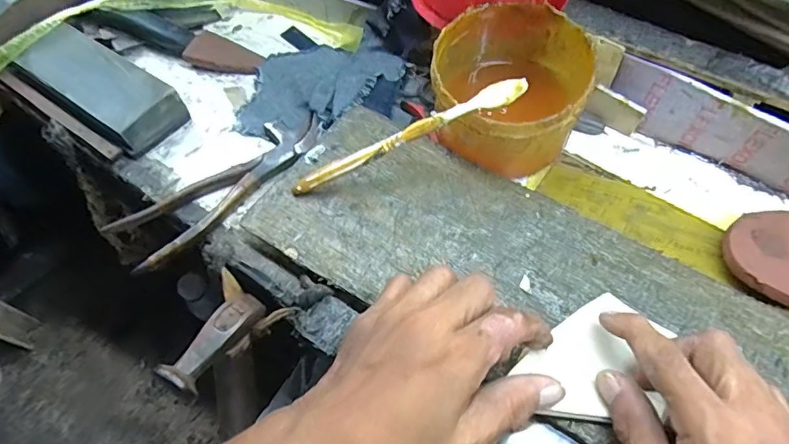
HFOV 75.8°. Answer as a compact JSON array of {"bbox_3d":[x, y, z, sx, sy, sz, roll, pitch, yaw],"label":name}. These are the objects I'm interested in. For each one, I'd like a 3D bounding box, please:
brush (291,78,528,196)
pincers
[{"bbox_3d":[0.006,-0.060,0.366,0.183,0.013,0.016,-23,56,16],"label":"brush"},{"bbox_3d":[-0.135,-0.031,0.410,0.182,0.013,0.055,-41,64,-19],"label":"pincers"}]

